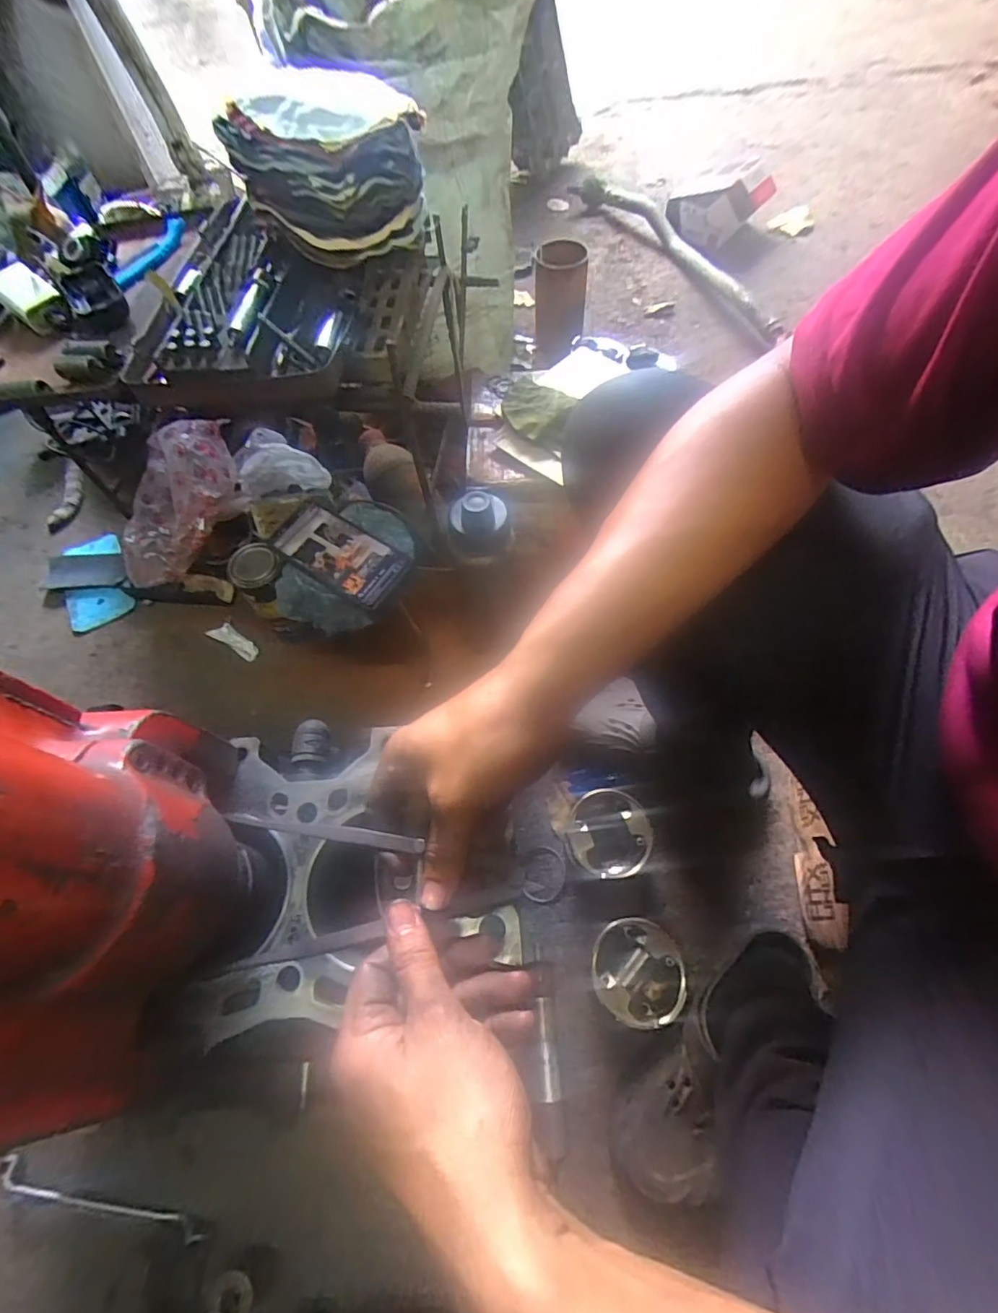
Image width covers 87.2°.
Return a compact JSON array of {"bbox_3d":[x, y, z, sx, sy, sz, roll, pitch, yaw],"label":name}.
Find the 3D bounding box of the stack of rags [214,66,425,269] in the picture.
[{"bbox_3d":[-0.168,-0.509,0.545,0.149,0.112,0.161,26,66,16],"label":"stack of rags"}]

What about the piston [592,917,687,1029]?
[{"bbox_3d":[0.138,0.319,0.533,0.085,0.081,0.088,-1,61,2],"label":"piston"}]

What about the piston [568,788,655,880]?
[{"bbox_3d":[0.123,0.205,0.595,0.087,0.083,0.084,-1,61,2],"label":"piston"}]

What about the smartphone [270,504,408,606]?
[{"bbox_3d":[-0.181,-0.117,0.594,0.158,0.013,0.073,30,76,16],"label":"smartphone"}]

